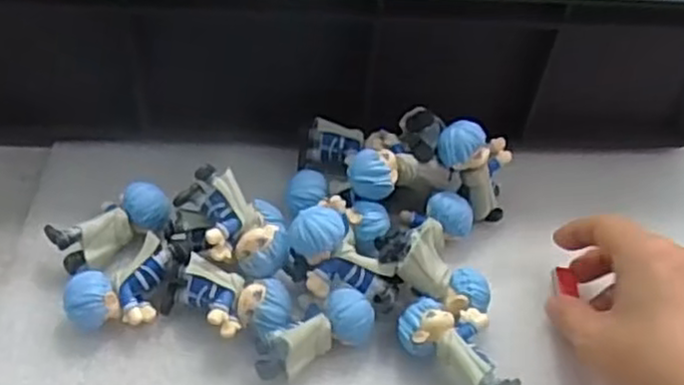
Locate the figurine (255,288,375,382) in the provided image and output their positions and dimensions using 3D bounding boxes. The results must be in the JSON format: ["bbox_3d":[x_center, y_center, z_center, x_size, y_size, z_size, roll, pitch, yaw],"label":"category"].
[{"bbox_3d":[-0.013,0.068,0.350,0.060,0.026,0.027,-23,53,-23],"label":"figurine"}]

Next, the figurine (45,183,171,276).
[{"bbox_3d":[-0.120,0.021,0.384,0.061,0.029,0.025,-28,55,-27],"label":"figurine"}]

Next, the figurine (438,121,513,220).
[{"bbox_3d":[0.078,-0.014,0.409,0.035,0.060,0.020,-37,34,-15],"label":"figurine"}]

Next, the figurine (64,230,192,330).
[{"bbox_3d":[-0.104,0.050,0.361,0.063,0.027,0.032,-28,55,-27],"label":"figurine"}]

